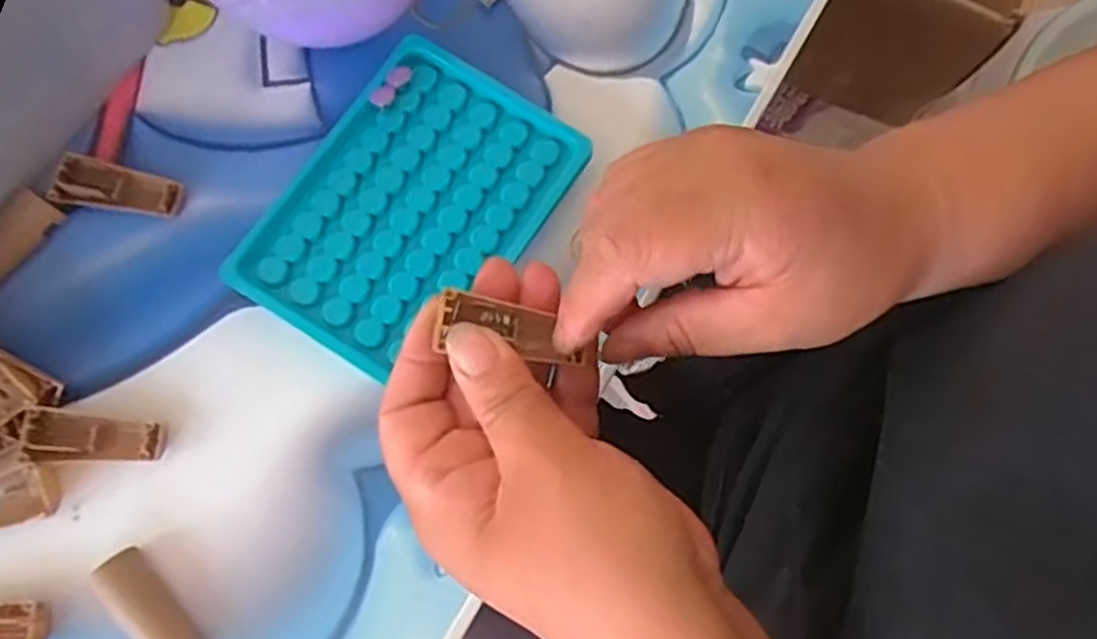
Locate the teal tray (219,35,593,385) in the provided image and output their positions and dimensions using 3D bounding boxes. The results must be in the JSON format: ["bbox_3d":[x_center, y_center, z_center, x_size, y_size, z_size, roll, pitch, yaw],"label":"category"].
[{"bbox_3d":[-0.057,-0.046,0.314,0.091,0.020,0.132,35,77,4],"label":"teal tray"}]

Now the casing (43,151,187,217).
[{"bbox_3d":[-0.179,-0.055,0.315,0.049,0.010,0.021,11,76,-2],"label":"casing"}]

